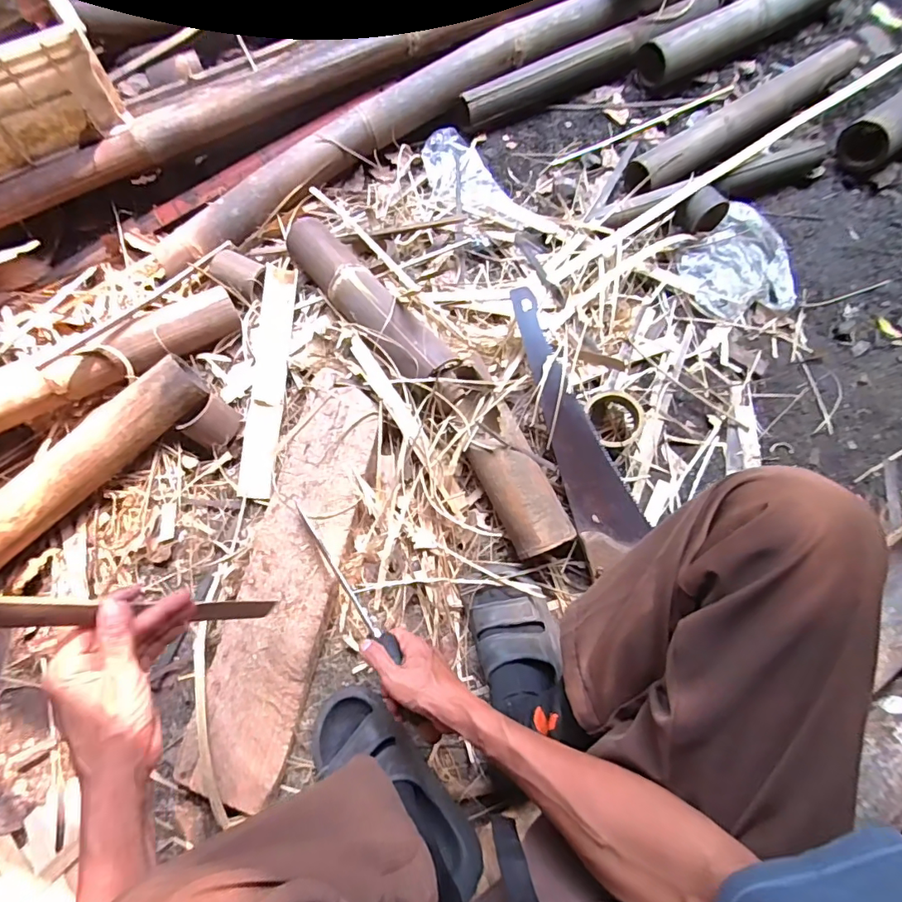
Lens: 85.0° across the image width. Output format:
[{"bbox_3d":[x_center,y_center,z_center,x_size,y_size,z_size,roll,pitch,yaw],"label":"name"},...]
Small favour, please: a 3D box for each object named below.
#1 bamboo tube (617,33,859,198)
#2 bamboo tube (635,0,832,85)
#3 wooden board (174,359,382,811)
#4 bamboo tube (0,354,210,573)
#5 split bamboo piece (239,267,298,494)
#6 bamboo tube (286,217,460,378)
[{"bbox_3d":[0.518,-0.597,0.876,0.491,0.077,0.091,-33,72,-9],"label":"bamboo tube"},{"bbox_3d":[0.590,-0.848,0.960,0.511,0.082,0.080,-31,71,-8],"label":"bamboo tube"},{"bbox_3d":[-0.210,0.151,0.653,0.128,0.037,0.530,9,71,6],"label":"wooden board"},{"bbox_3d":[-0.544,0.029,0.690,0.440,0.104,0.092,-39,73,-11],"label":"bamboo tube"},{"bbox_3d":[-0.285,-0.117,0.773,0.050,0.012,0.381,3,73,-9],"label":"split bamboo piece"},{"bbox_3d":[-0.135,-0.240,0.754,0.083,0.066,0.382,-35,72,-10],"label":"bamboo tube"}]

